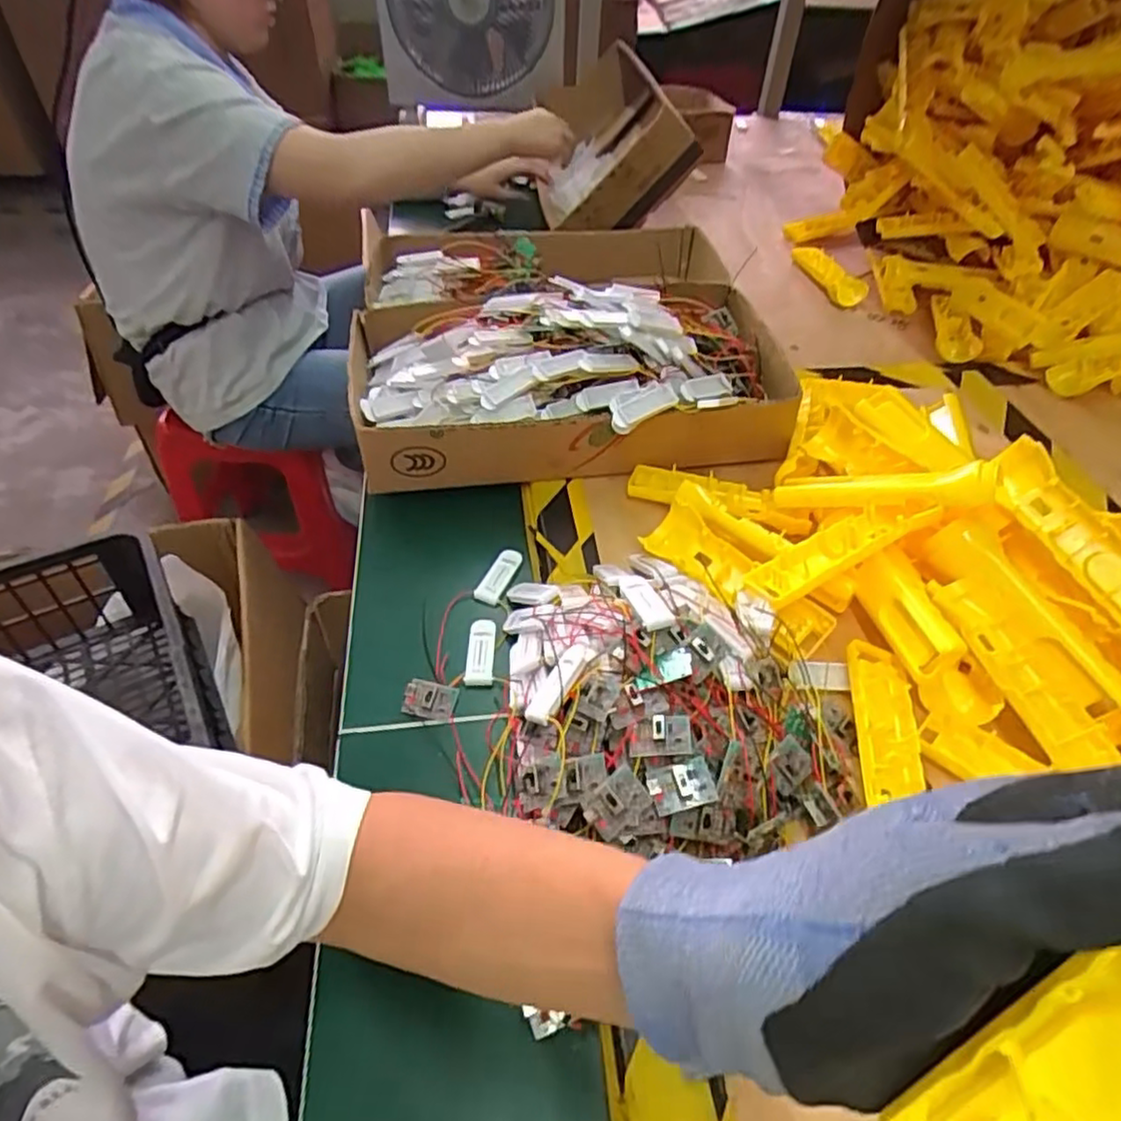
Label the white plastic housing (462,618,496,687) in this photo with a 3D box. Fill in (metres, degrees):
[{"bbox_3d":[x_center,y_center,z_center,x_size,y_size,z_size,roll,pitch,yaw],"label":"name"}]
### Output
[{"bbox_3d":[-0.062,0.071,0.527,0.022,0.009,0.058,1,47,-1],"label":"white plastic housing"}]

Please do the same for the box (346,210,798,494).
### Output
[{"bbox_3d":[-0.003,-0.267,0.766,0.425,0.120,0.457,-4,47,-6],"label":"box"}]

